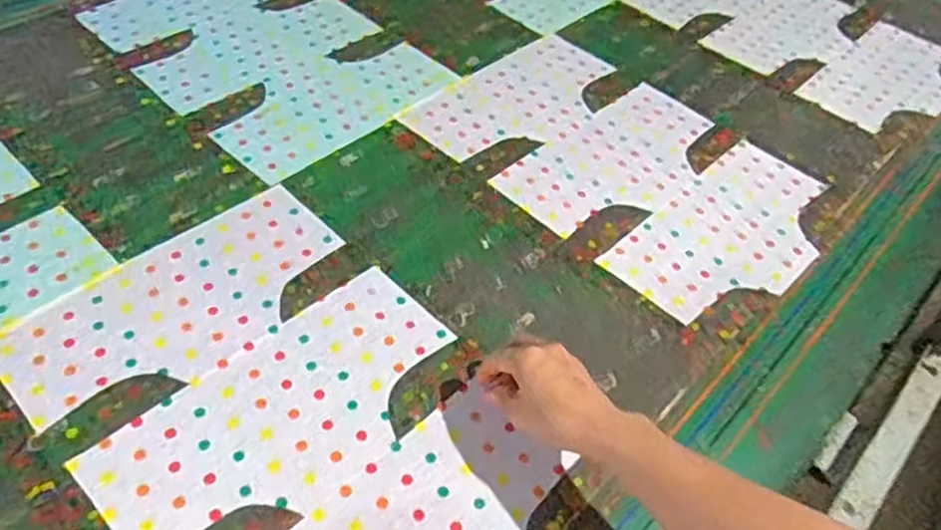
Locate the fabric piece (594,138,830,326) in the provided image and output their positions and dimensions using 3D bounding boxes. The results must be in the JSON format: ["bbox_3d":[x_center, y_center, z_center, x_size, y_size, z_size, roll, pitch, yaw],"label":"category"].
[{"bbox_3d":[0.309,-0.042,0.831,0.164,0.009,0.317,38,55,24],"label":"fabric piece"}]

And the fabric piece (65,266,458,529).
[{"bbox_3d":[-0.155,0.127,0.631,0.317,0.004,0.161,-34,60,-31],"label":"fabric piece"}]

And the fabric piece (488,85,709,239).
[{"bbox_3d":[0.190,-0.135,0.899,0.319,0.007,0.157,-35,60,-31],"label":"fabric piece"}]

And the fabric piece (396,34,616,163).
[{"bbox_3d":[0.073,-0.228,0.969,0.164,0.004,0.316,37,55,24],"label":"fabric piece"}]

